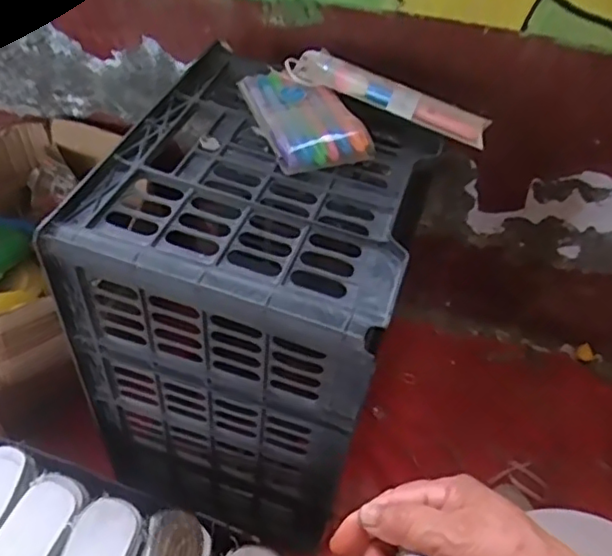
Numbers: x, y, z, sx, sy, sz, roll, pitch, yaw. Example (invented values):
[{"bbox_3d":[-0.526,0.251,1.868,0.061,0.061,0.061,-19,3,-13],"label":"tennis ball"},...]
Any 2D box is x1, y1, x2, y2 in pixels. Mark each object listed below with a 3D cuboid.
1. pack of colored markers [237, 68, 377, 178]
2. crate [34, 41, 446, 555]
[{"bbox_3d":[-0.003,-0.158,0.581,0.085,0.024,0.135,-14,53,-18],"label":"pack of colored markers"},{"bbox_3d":[-0.048,0.035,0.689,0.270,0.420,0.329,17,49,7],"label":"crate"}]

